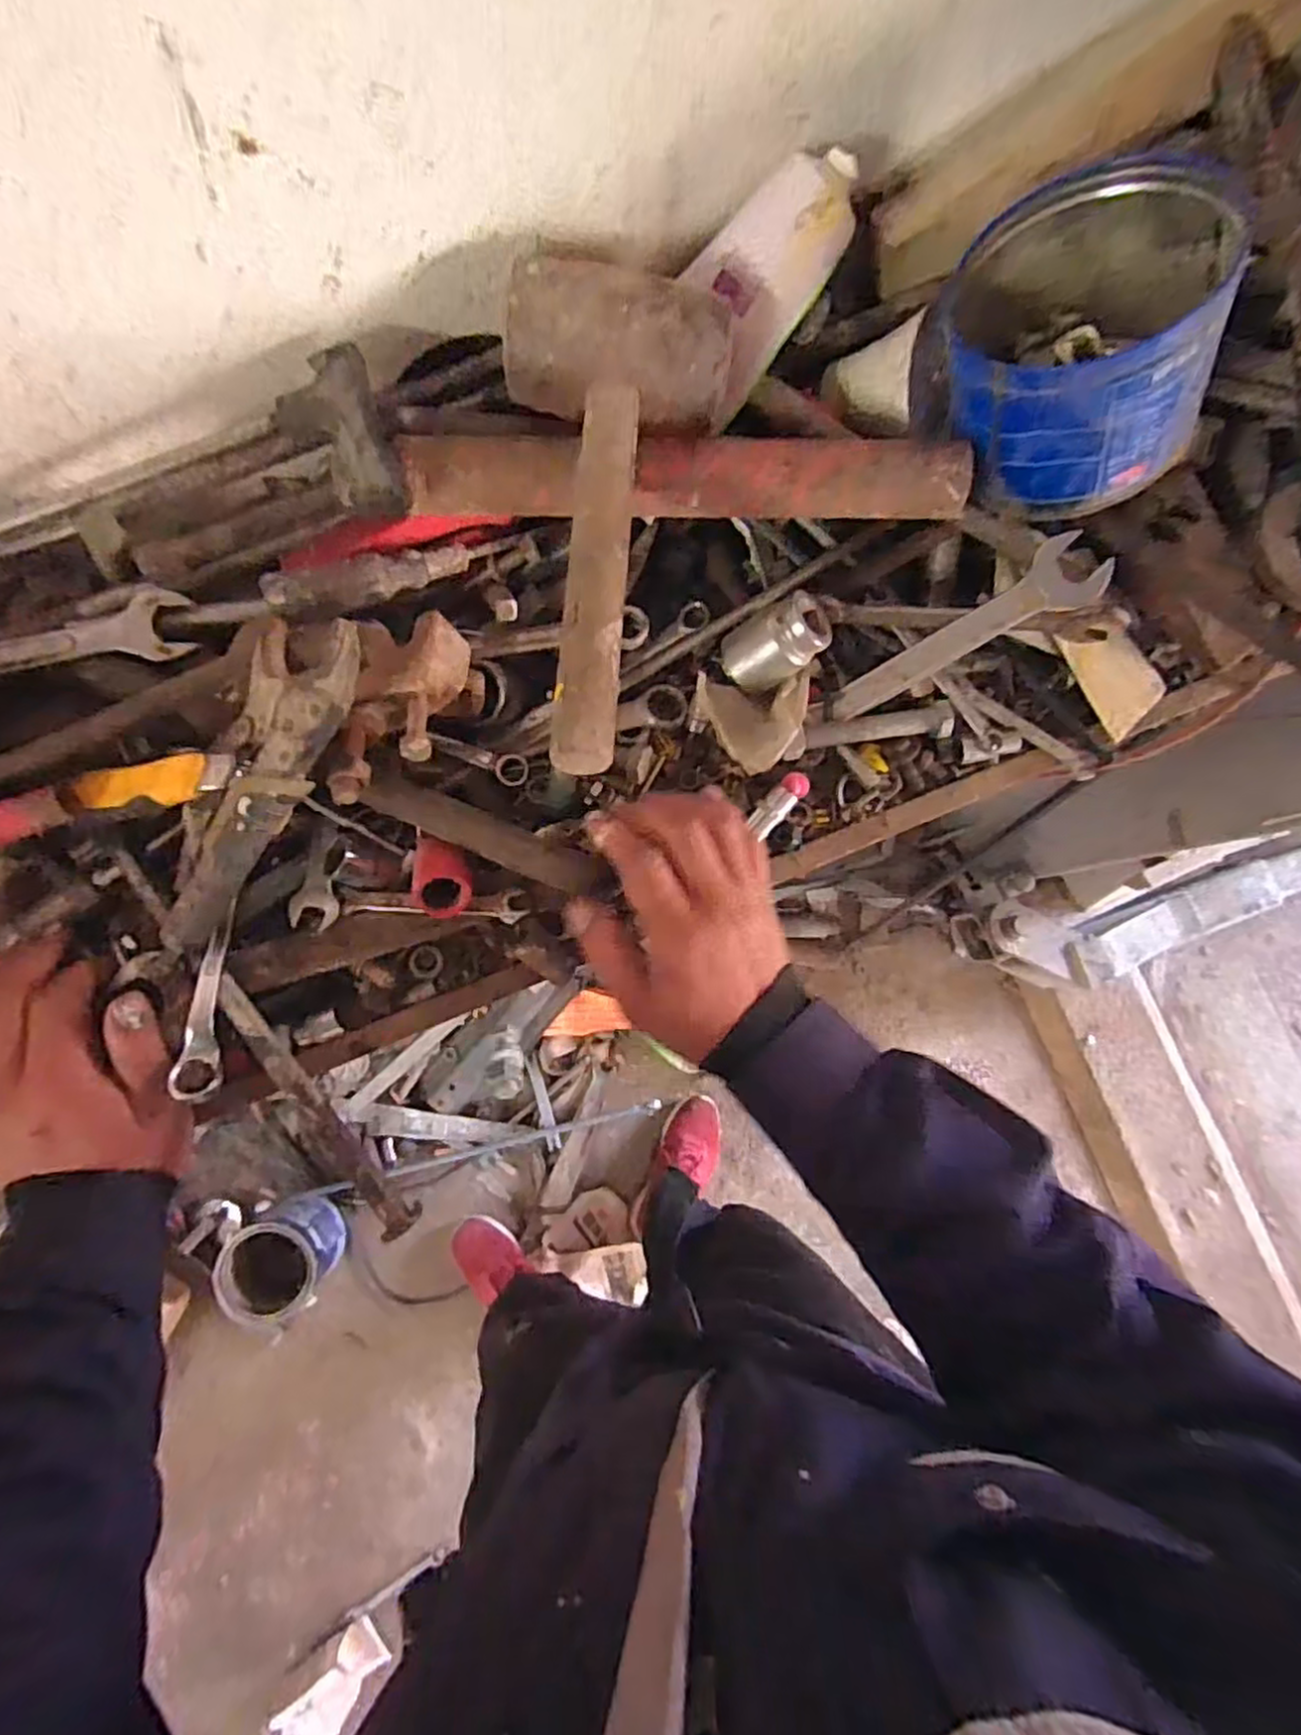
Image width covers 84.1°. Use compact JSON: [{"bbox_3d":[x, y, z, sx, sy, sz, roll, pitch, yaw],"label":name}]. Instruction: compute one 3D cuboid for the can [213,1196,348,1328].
[{"bbox_3d":[-0.630,0.677,1.247,0.189,0.118,0.158,-34,87,-8],"label":"can"}]

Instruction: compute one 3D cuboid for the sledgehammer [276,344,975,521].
[{"bbox_3d":[-0.007,-0.223,0.397,0.363,0.041,0.080,1,83,-5],"label":"sledgehammer"}]

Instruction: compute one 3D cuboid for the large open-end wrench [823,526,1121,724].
[{"bbox_3d":[0.190,-0.142,0.447,0.167,0.010,0.040,-28,85,25],"label":"large open-end wrench"}]

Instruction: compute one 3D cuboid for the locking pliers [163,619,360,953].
[{"bbox_3d":[-0.216,-0.047,0.391,0.063,0.034,0.194,32,99,0],"label":"locking pliers"}]

